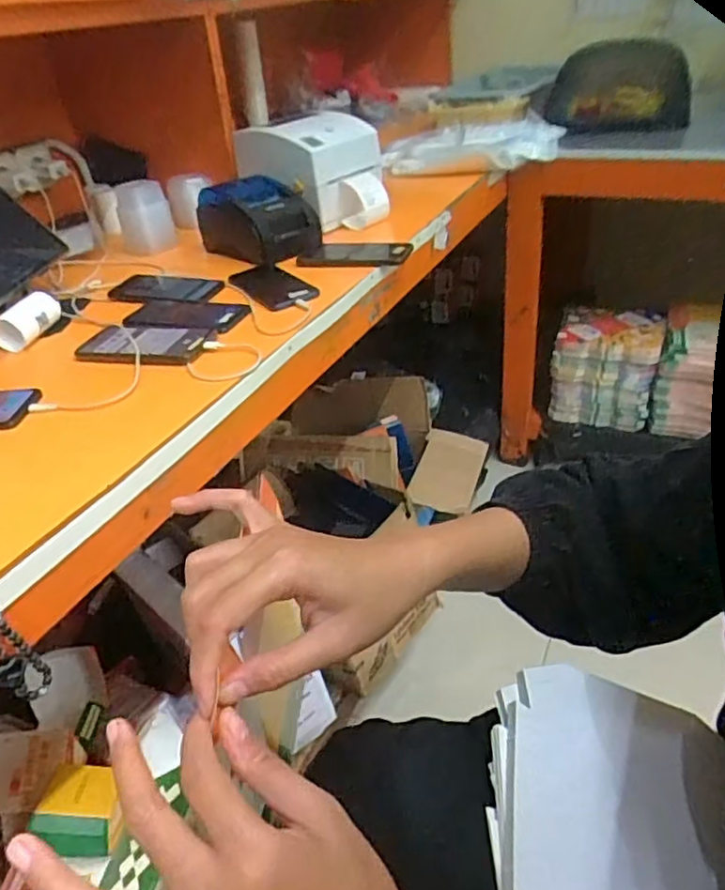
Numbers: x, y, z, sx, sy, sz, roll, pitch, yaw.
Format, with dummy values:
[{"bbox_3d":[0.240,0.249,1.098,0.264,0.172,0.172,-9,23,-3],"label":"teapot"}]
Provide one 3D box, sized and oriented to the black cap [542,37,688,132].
[{"bbox_3d":[0.583,-0.813,1.478,0.268,0.194,0.159,-10,35,-4],"label":"black cap"}]

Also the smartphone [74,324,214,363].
[{"bbox_3d":[-0.274,-0.132,0.803,0.179,0.013,0.081,5,37,17],"label":"smartphone"}]

